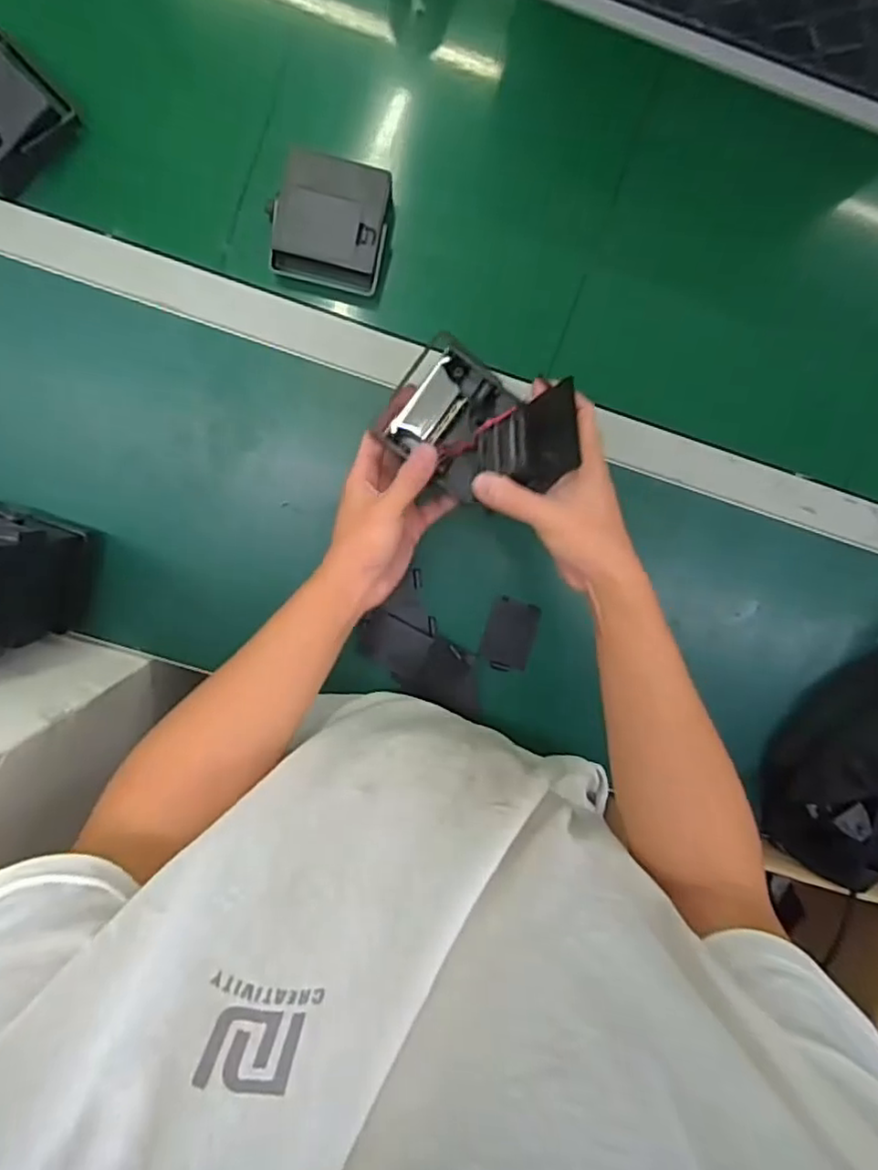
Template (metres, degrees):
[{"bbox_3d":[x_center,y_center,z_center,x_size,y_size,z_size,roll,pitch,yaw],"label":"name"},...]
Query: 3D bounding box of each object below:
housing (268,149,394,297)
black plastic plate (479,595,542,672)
[{"bbox_3d":[-0.091,-0.296,0.539,0.093,0.049,0.084,14,96,-5],"label":"housing"},{"bbox_3d":[0.067,0.048,0.610,0.044,0.010,0.065,16,96,-5],"label":"black plastic plate"}]

